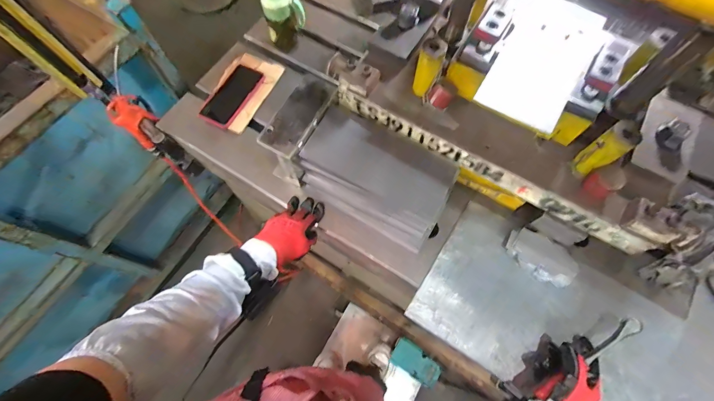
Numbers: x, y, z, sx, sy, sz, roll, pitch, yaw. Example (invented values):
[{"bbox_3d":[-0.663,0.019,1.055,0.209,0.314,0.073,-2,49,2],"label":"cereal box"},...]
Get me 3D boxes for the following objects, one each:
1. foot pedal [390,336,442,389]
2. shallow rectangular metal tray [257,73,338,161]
[{"bbox_3d":[0.215,0.592,1.201,0.191,0.052,0.098,36,72,14],"label":"foot pedal"},{"bbox_3d":[-0.100,-0.154,0.591,0.073,0.019,0.170,24,70,9],"label":"shallow rectangular metal tray"}]

